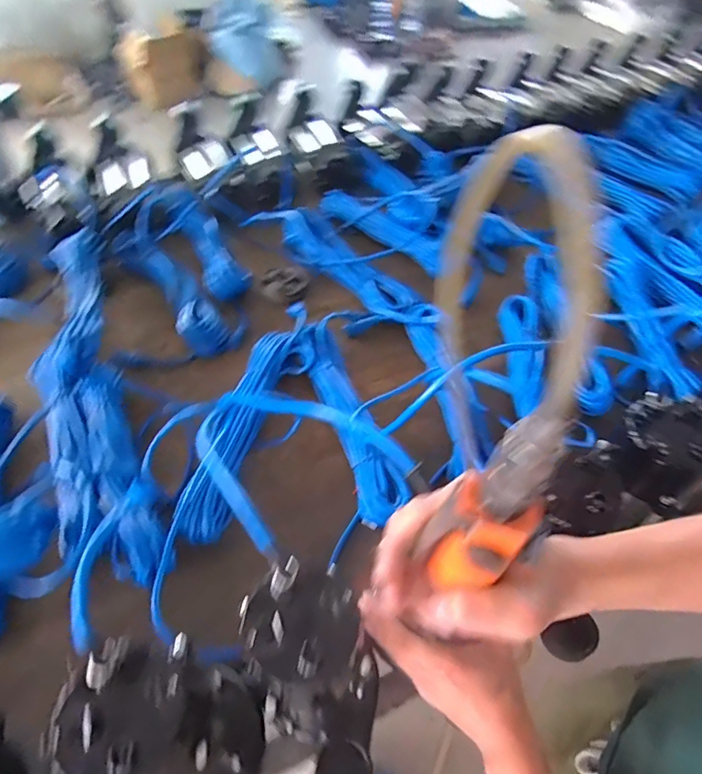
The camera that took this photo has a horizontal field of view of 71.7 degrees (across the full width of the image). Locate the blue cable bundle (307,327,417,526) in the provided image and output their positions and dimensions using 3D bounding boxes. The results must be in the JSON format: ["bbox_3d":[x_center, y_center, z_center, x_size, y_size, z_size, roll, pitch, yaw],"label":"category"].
[{"bbox_3d":[0.000,0.036,0.700,0.071,0.049,0.343,-15,54,-13],"label":"blue cable bundle"}]

